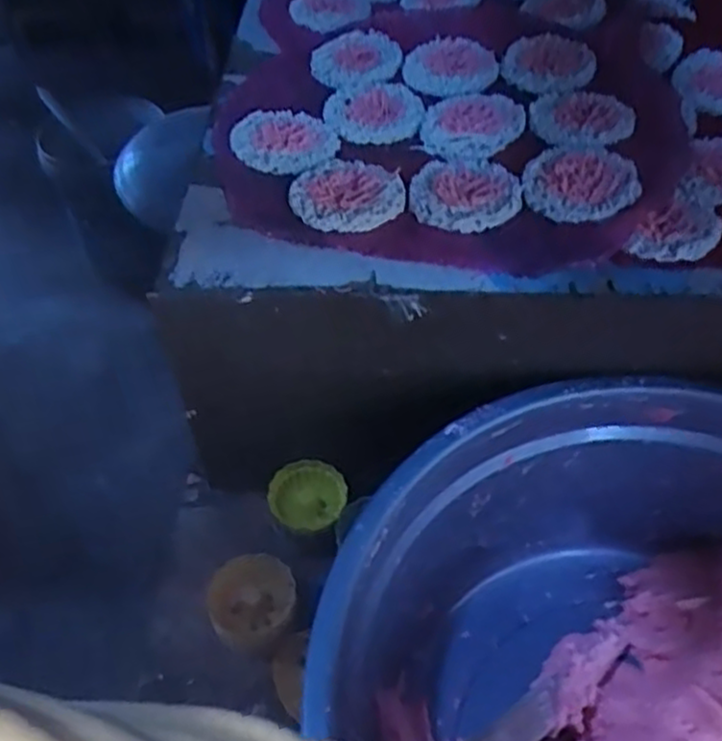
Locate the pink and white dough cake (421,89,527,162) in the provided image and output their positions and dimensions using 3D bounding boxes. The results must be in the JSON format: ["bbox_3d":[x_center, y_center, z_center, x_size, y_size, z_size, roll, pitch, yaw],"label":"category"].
[{"bbox_3d":[0.089,-0.194,0.588,0.082,0.011,0.072,-26,57,-16],"label":"pink and white dough cake"}]

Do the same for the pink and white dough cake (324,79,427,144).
[{"bbox_3d":[0.009,-0.214,0.619,0.079,0.015,0.070,-16,55,-9],"label":"pink and white dough cake"}]

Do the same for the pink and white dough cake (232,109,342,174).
[{"bbox_3d":[-0.058,-0.178,0.581,0.081,0.016,0.073,-14,55,-8],"label":"pink and white dough cake"}]

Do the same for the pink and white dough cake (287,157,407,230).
[{"bbox_3d":[-0.010,-0.129,0.539,0.078,0.009,0.074,-1,54,1],"label":"pink and white dough cake"}]

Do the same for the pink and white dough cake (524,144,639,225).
[{"bbox_3d":[0.156,-0.135,0.530,0.074,0.010,0.072,-1,54,1],"label":"pink and white dough cake"}]

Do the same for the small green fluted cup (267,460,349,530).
[{"bbox_3d":[-0.042,0.102,0.601,0.061,0.022,0.052,-16,50,-12],"label":"small green fluted cup"}]

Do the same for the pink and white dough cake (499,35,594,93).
[{"bbox_3d":[0.161,-0.264,0.640,0.074,0.007,0.094,16,56,13],"label":"pink and white dough cake"}]

